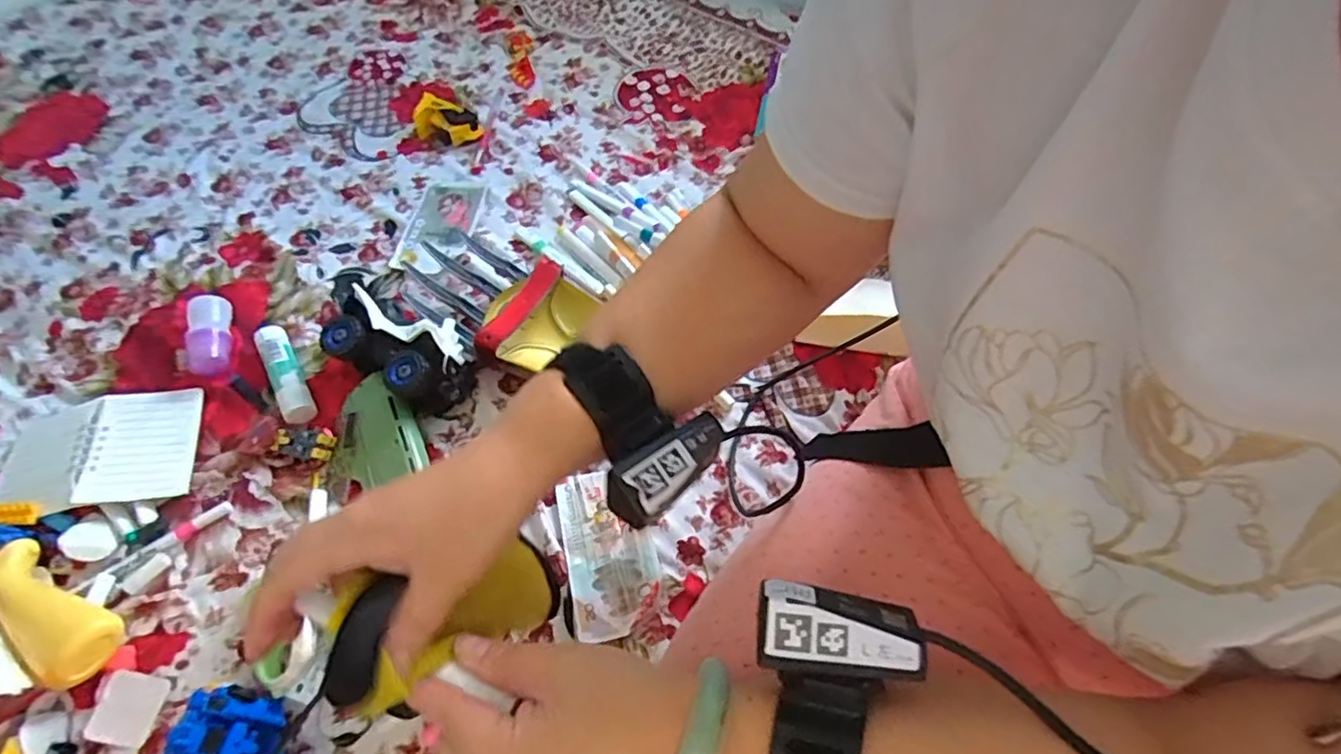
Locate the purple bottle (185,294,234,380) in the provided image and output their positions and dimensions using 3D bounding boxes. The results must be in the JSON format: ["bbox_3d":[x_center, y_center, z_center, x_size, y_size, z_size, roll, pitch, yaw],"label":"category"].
[{"bbox_3d":[-0.413,-0.038,0.588,0.034,0.029,0.079,-14,59,-9],"label":"purple bottle"}]

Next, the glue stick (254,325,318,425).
[{"bbox_3d":[-0.336,-0.006,0.566,0.024,0.022,0.096,-27,62,-16],"label":"glue stick"}]

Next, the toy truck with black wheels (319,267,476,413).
[{"bbox_3d":[-0.234,-0.021,0.551,0.137,0.061,0.067,37,63,10],"label":"toy truck with black wheels"}]

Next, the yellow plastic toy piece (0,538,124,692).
[{"bbox_3d":[-0.441,0.164,0.456,0.130,0.032,0.049,27,62,16],"label":"yellow plastic toy piece"}]

